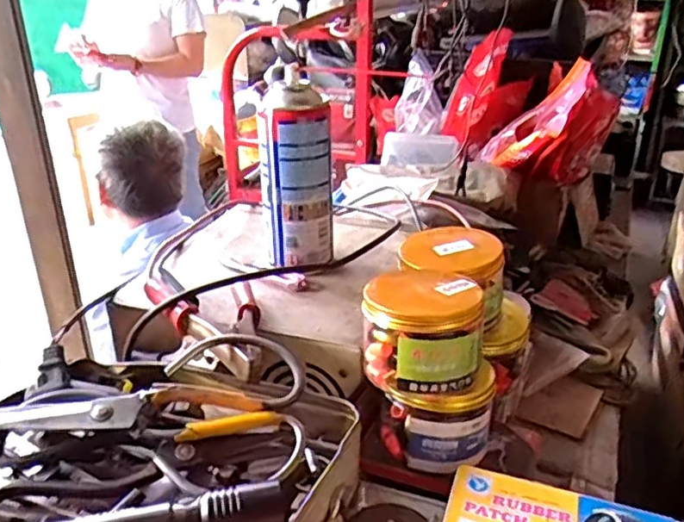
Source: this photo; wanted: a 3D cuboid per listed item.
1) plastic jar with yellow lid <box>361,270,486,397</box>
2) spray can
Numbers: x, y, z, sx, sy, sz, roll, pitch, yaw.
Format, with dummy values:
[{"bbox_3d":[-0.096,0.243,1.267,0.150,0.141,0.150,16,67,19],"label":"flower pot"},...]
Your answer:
[{"bbox_3d":[0.058,0.046,0.455,0.083,0.061,0.082,3,26,5],"label":"plastic jar with yellow lid"},{"bbox_3d":[-0.040,-0.075,0.567,0.053,0.156,0.046,17,30,29],"label":"spray can"}]

